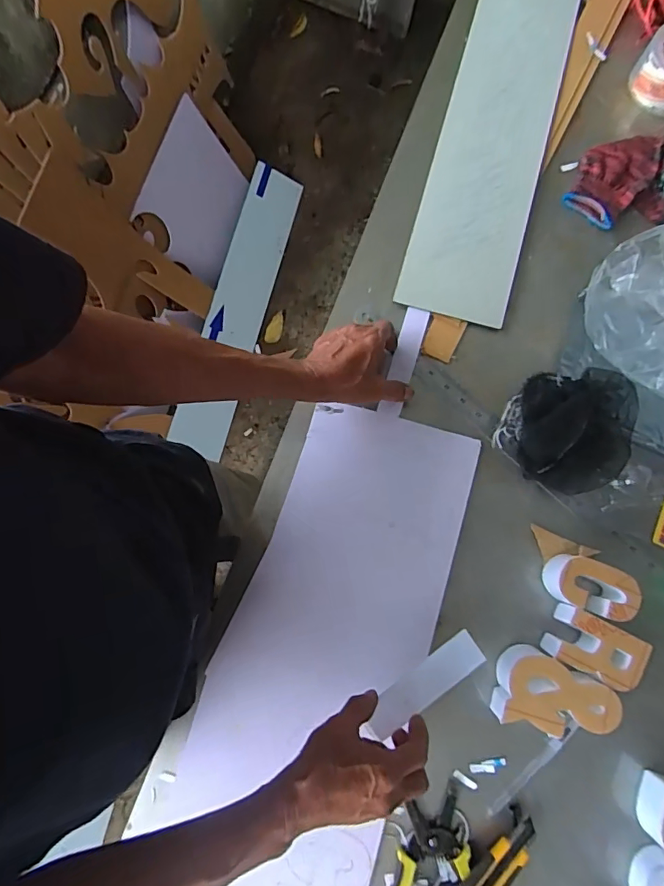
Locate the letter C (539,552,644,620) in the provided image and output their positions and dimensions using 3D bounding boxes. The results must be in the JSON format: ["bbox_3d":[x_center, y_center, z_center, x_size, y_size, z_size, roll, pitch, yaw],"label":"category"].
[{"bbox_3d":[0.278,0.154,0.514,0.081,0.045,0.053,20,80,4],"label":"letter C"}]

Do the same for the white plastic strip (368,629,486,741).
[{"bbox_3d":[0.092,0.239,0.473,0.128,0.006,0.041,-35,95,-7],"label":"white plastic strip"}]

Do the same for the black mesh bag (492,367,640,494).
[{"bbox_3d":[0.265,-0.012,0.531,0.136,0.076,0.126,-5,79,-1],"label":"black mesh bag"}]

